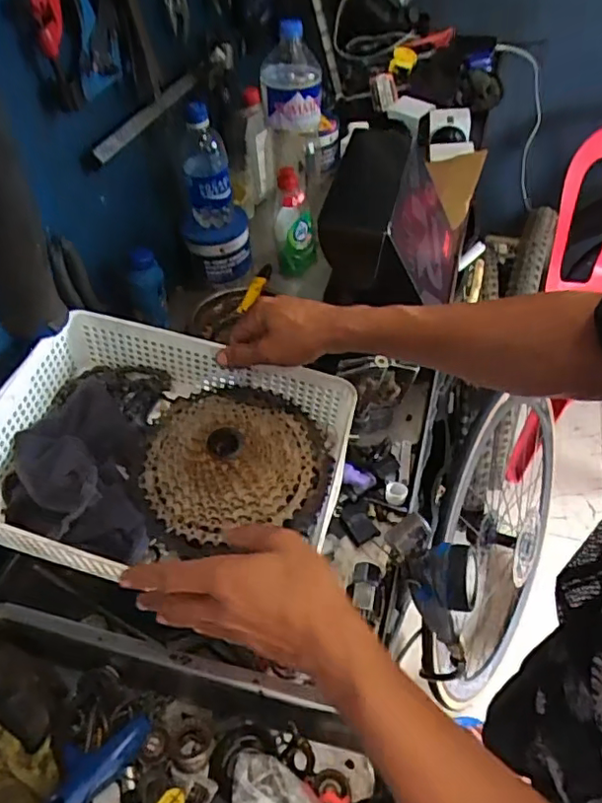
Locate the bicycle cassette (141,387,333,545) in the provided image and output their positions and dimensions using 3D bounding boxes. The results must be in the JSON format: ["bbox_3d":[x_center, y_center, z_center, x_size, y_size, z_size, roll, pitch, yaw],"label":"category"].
[{"bbox_3d":[-0.066,0.049,0.572,0.187,0.054,0.182,-8,50,-1],"label":"bicycle cassette"}]

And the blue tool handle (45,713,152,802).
[{"bbox_3d":[-0.156,0.272,0.441,0.084,0.022,0.041,-39,57,-24],"label":"blue tool handle"}]

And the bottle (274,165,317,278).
[{"bbox_3d":[-0.011,-0.284,0.908,0.063,0.163,0.063,-8,49,-1],"label":"bottle"}]

